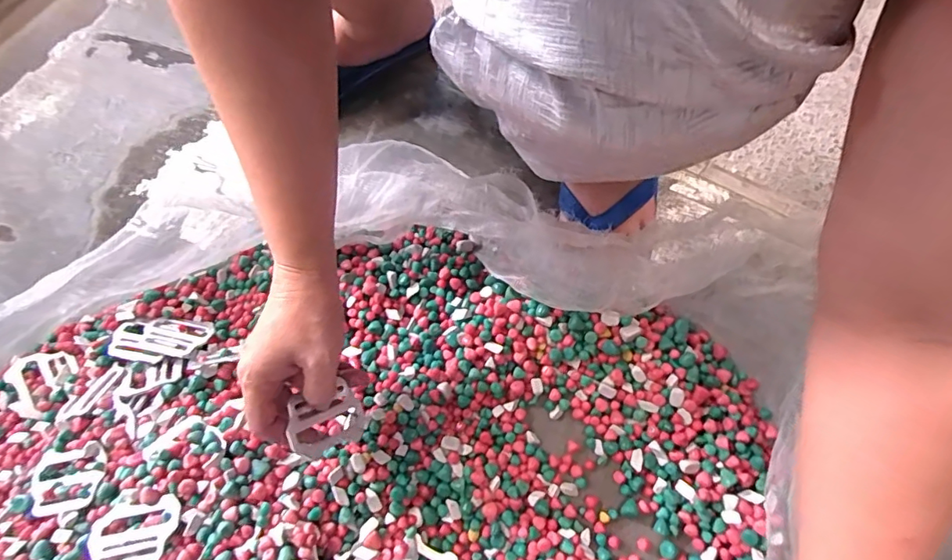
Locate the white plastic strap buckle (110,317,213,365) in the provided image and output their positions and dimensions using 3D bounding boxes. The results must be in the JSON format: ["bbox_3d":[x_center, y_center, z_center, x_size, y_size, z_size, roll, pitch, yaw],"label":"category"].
[{"bbox_3d":[-0.284,0.054,0.453,0.078,0.011,0.049,8,43,-5],"label":"white plastic strap buckle"}]

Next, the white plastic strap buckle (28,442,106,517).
[{"bbox_3d":[-0.315,0.152,0.385,0.060,0.005,0.047,-10,68,-2],"label":"white plastic strap buckle"}]

